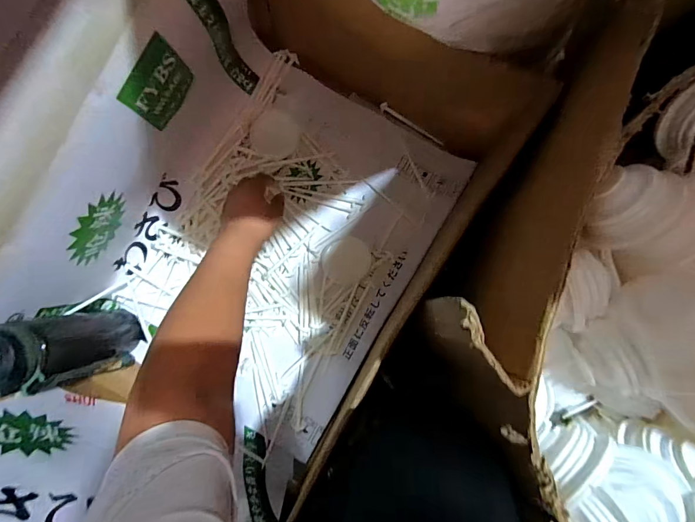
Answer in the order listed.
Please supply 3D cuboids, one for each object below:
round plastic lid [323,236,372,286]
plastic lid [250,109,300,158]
[{"bbox_3d":[0.000,0.000,0.644,0.079,0.004,0.077,0,87,-1],"label":"round plastic lid"},{"bbox_3d":[-0.124,-0.218,0.652,0.081,0.009,0.080,0,87,-1],"label":"plastic lid"}]

